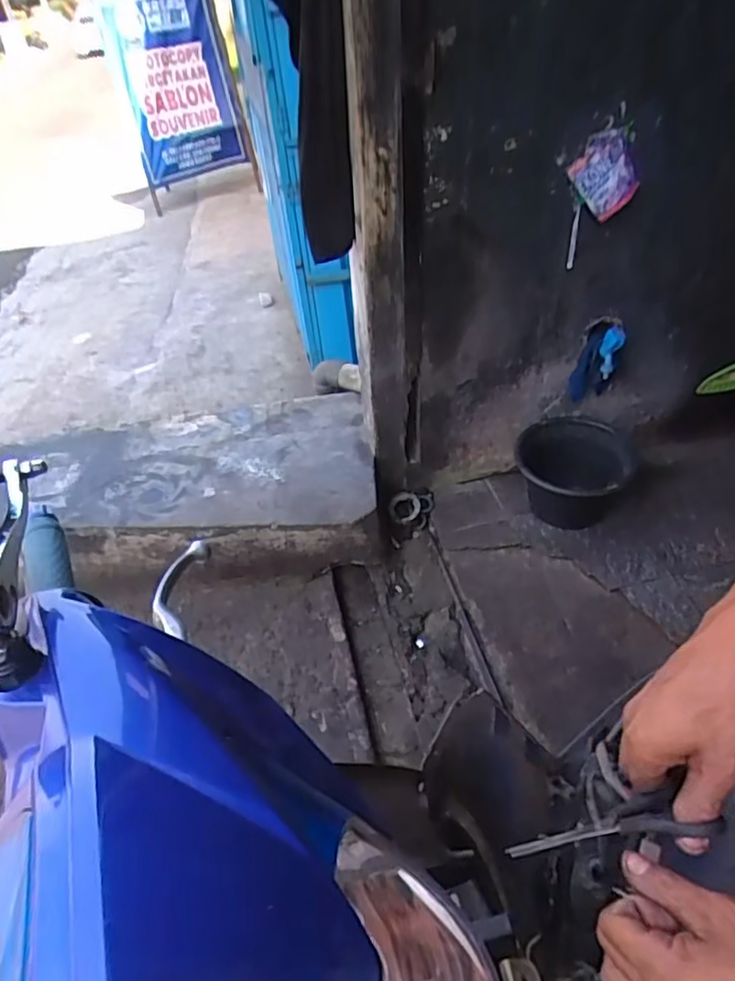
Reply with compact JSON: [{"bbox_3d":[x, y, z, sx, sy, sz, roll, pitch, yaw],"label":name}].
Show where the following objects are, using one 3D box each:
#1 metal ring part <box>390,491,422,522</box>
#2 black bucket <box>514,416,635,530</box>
[{"bbox_3d":[0.102,0.045,1.697,0.089,0.009,0.082,3,77,-15],"label":"metal ring part"},{"bbox_3d":[0.521,-0.032,1.620,0.267,0.200,0.274,-2,44,2],"label":"black bucket"}]

